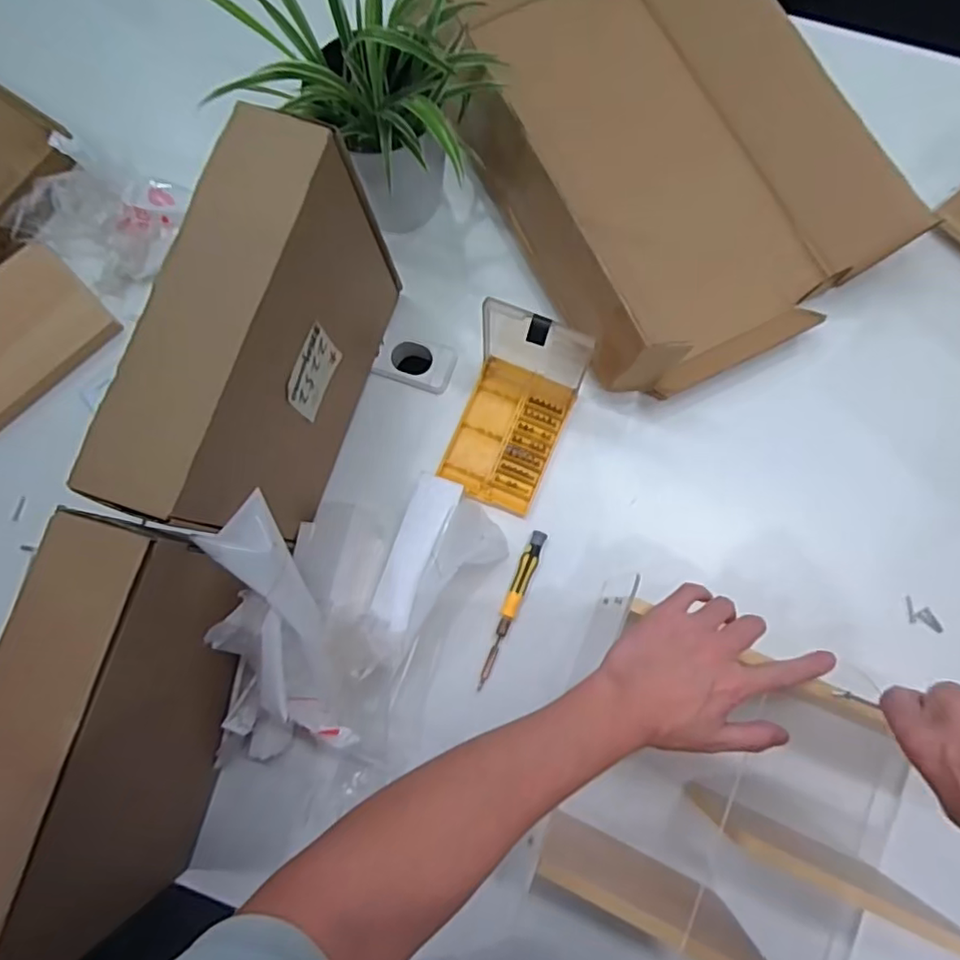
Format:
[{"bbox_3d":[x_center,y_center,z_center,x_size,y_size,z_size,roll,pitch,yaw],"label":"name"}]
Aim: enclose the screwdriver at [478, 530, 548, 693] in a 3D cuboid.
[{"bbox_3d":[0.033,0.138,0.657,0.018,0.011,0.176,22,80,5],"label":"screwdriver"}]

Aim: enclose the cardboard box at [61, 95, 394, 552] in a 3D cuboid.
[{"bbox_3d":[-0.192,-0.106,0.567,0.102,0.294,0.323,16,80,4],"label":"cardboard box"}]

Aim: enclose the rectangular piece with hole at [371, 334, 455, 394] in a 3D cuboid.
[{"bbox_3d":[-0.076,-0.138,0.709,0.089,0.008,0.058,13,79,3],"label":"rectangular piece with hole"}]

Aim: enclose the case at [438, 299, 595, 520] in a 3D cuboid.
[{"bbox_3d":[0.035,-0.078,0.624,0.122,0.158,0.192,20,80,5],"label":"case"}]

